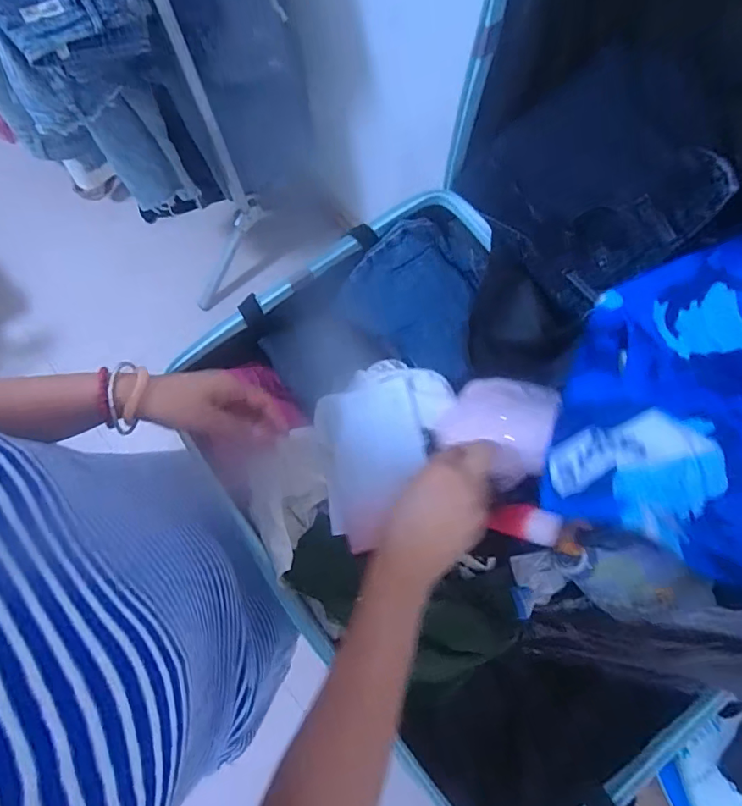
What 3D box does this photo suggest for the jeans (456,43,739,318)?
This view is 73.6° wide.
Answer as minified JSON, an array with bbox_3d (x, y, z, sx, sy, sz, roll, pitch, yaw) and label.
[{"bbox_3d":[0.239,-0.246,0.536,0.055,0.229,0.248,-15,67,-39],"label":"jeans"}]

